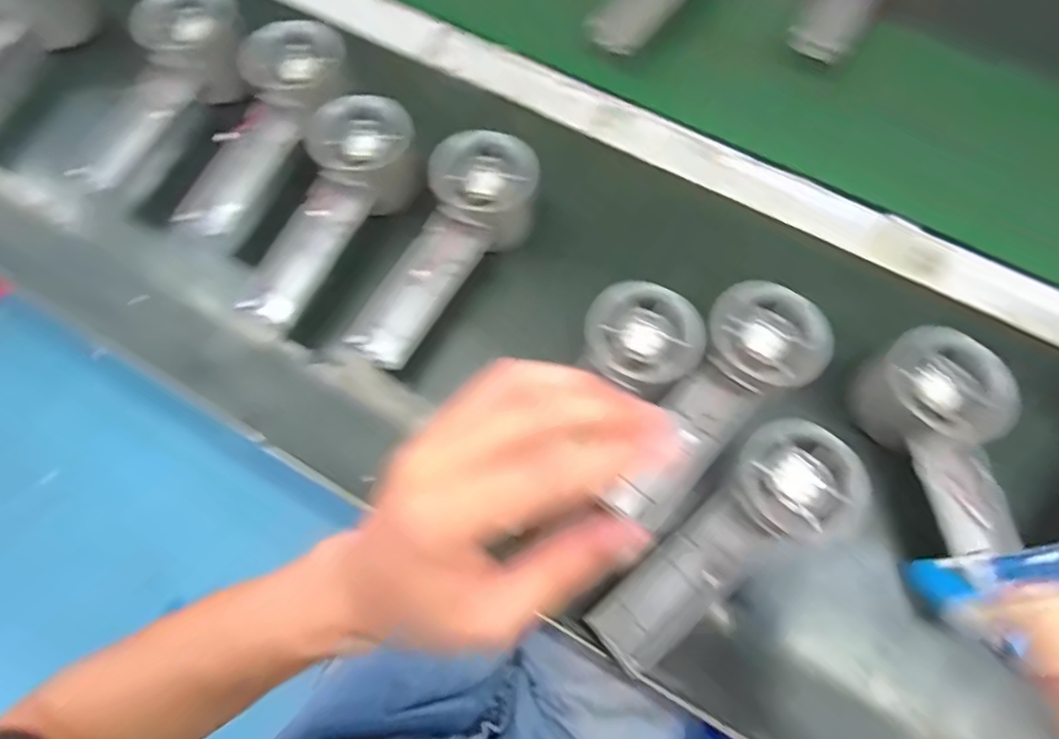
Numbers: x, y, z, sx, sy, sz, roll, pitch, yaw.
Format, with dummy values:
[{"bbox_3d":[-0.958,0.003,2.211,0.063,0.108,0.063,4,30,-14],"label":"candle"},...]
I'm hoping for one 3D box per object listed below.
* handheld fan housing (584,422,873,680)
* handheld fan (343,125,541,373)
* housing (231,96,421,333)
[{"bbox_3d":[0.104,0.094,0.306,0.159,0.024,0.059,-42,76,2],"label":"handheld fan housing"},{"bbox_3d":[-0.054,-0.074,0.375,0.059,0.054,0.162,33,89,11],"label":"handheld fan"},{"bbox_3d":[-0.135,-0.105,0.391,0.065,0.052,0.166,31,88,10],"label":"housing"}]

